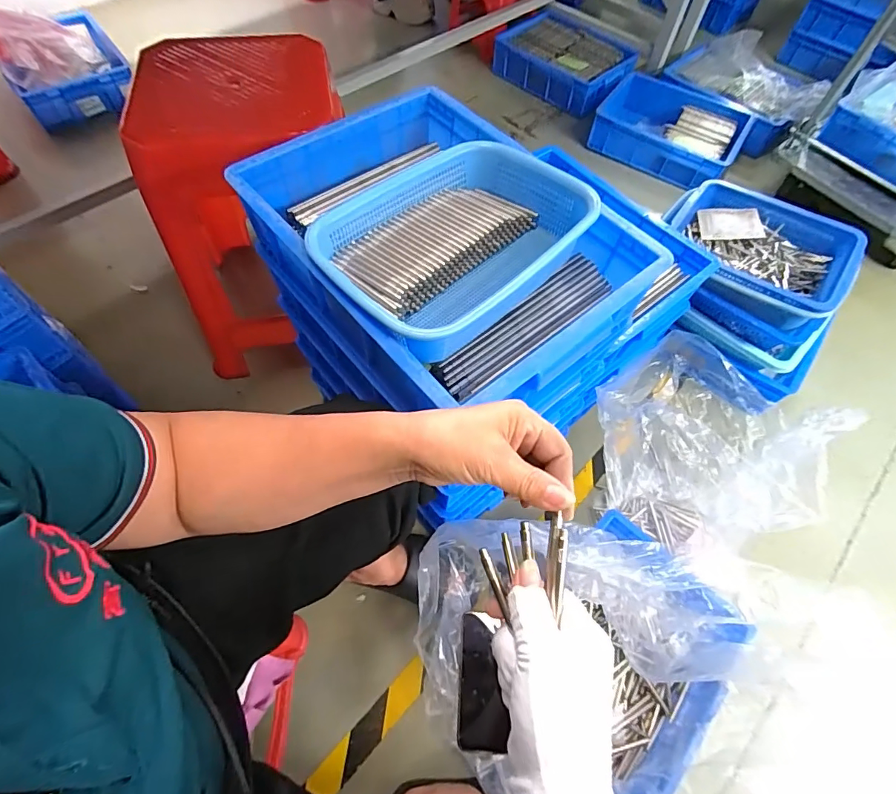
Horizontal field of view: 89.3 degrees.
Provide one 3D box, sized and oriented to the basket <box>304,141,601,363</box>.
[{"bbox_3d":[0.008,-0.169,0.497,0.208,0.082,0.288,41,67,18],"label":"basket"}]

